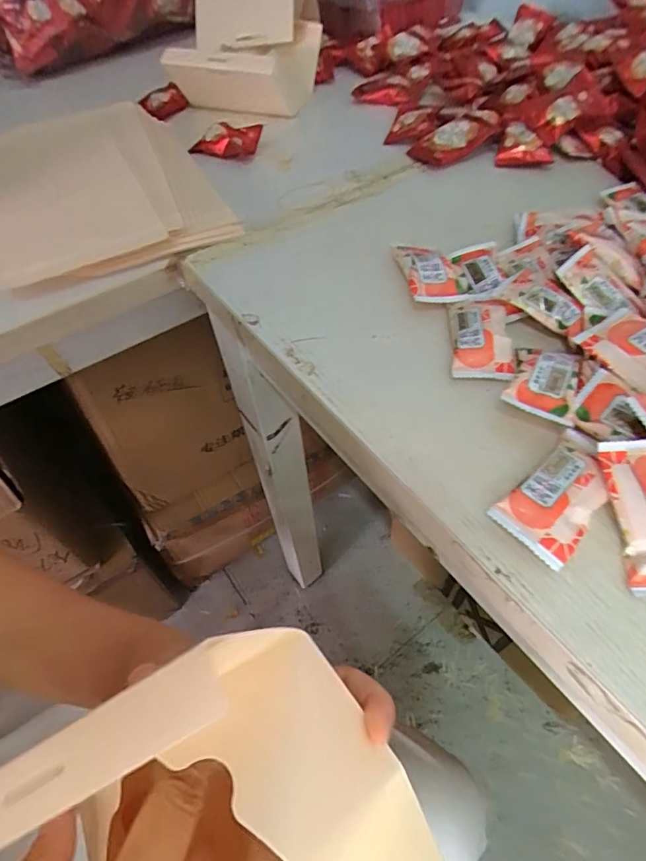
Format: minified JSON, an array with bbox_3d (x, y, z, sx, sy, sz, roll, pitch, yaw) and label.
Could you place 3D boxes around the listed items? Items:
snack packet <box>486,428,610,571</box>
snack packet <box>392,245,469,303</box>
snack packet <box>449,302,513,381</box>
[{"bbox_3d":[0.122,0.032,0.241,0.038,0.014,0.073,38,64,26],"label":"snack packet"},{"bbox_3d":[0.077,-0.119,0.349,0.036,0.016,0.070,-8,54,-3],"label":"snack packet"},{"bbox_3d":[0.103,-0.062,0.310,0.037,0.014,0.065,4,55,6],"label":"snack packet"}]

